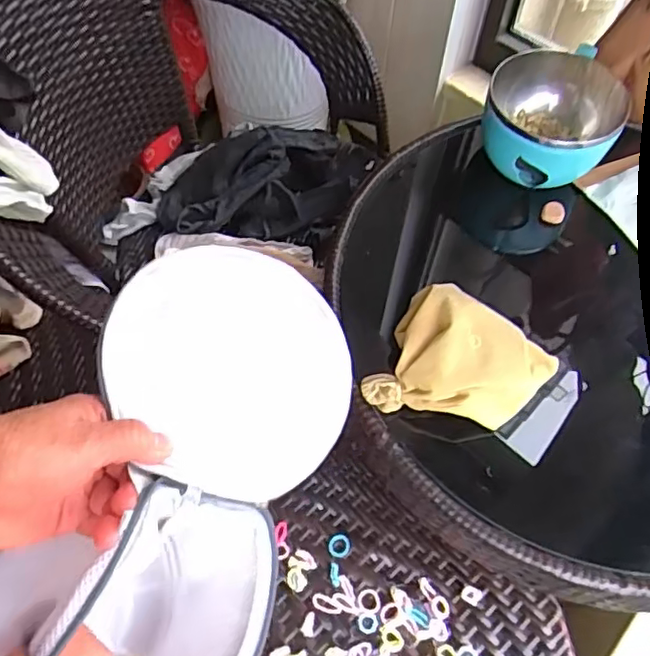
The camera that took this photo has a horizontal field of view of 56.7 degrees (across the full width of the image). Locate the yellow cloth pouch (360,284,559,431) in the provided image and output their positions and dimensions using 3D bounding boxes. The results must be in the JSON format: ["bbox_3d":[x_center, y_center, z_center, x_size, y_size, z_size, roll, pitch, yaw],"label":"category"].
[{"bbox_3d":[0.127,0.032,0.543,0.143,0.052,0.116,22,61,12],"label":"yellow cloth pouch"}]

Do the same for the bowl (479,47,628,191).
[{"bbox_3d":[0.252,-0.239,0.684,0.138,0.079,0.151,0,59,0],"label":"bowl"}]

